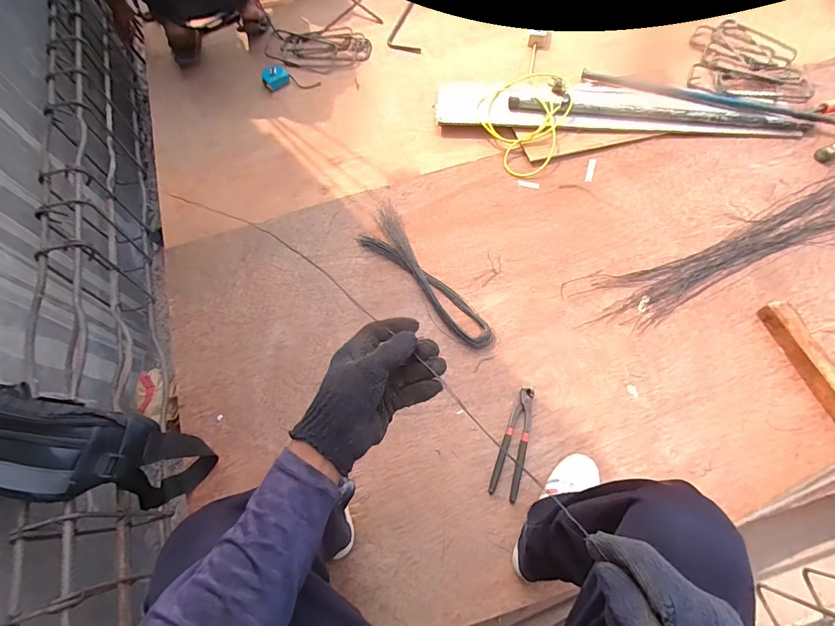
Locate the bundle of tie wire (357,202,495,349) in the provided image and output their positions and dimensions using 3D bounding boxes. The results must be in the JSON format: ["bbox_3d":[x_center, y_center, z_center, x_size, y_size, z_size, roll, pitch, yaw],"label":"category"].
[{"bbox_3d":[0.006,-0.086,0.933,0.115,0.025,0.452,-32,67,-13],"label":"bundle of tie wire"}]

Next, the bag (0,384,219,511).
[{"bbox_3d":[-0.519,0.244,0.657,0.229,0.316,0.137,9,65,6],"label":"bag"}]

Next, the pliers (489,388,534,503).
[{"bbox_3d":[0.197,0.258,0.783,0.052,0.019,0.216,16,66,10],"label":"pliers"}]

